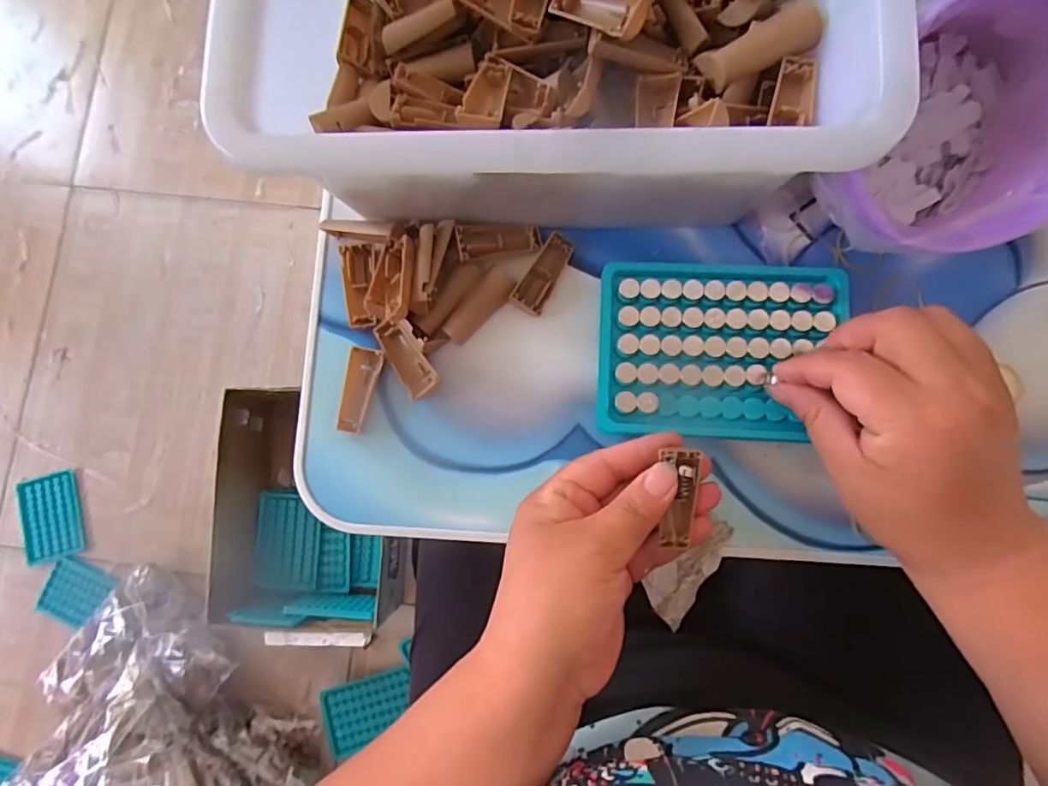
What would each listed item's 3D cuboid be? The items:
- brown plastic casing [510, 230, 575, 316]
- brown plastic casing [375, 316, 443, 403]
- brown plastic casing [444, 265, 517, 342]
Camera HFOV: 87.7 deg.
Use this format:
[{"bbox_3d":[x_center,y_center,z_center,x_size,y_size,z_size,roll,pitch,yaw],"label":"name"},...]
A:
[{"bbox_3d":[0.012,-0.070,0.319,0.019,0.010,0.051,30,86,6],"label":"brown plastic casing"},{"bbox_3d":[-0.067,-0.021,0.317,0.022,0.015,0.050,-29,82,0],"label":"brown plastic casing"},{"bbox_3d":[-0.026,-0.051,0.320,0.017,0.004,0.049,40,94,-11],"label":"brown plastic casing"}]

